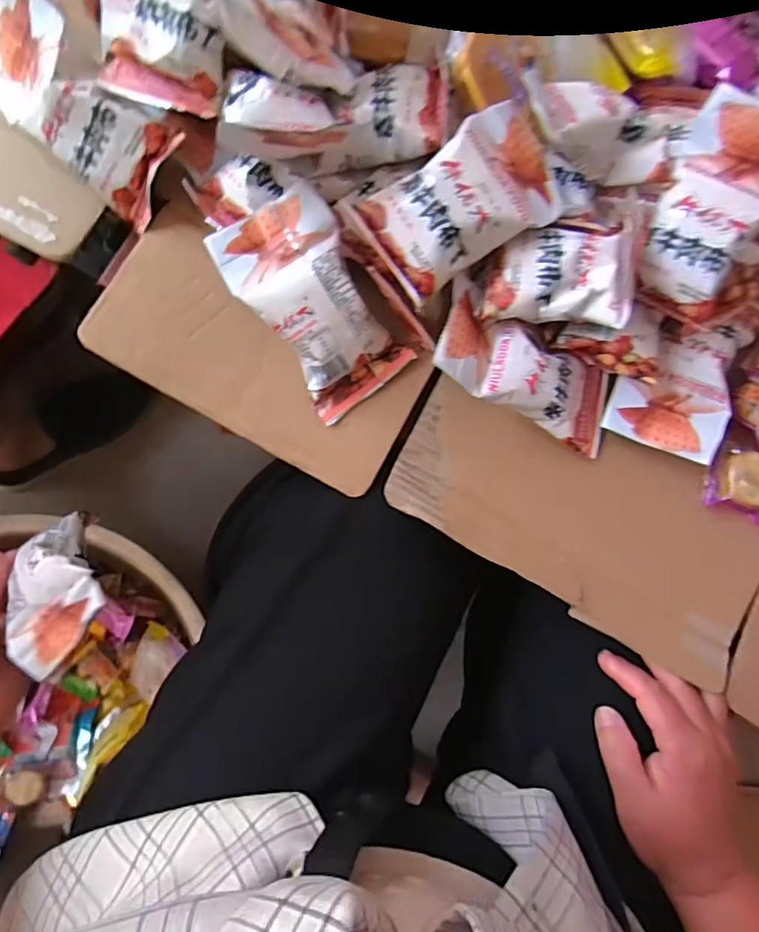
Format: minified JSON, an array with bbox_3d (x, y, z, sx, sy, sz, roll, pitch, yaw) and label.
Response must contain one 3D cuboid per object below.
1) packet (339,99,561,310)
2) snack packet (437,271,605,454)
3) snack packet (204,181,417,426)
[{"bbox_3d":[0.053,-0.163,0.342,0.131,0.025,0.072,-37,87,-14],"label":"packet"},{"bbox_3d":[0.101,-0.064,0.376,0.144,0.027,0.065,25,81,-23],"label":"snack packet"},{"bbox_3d":[-0.040,-0.104,0.362,0.076,0.030,0.137,-35,103,-9],"label":"snack packet"}]

